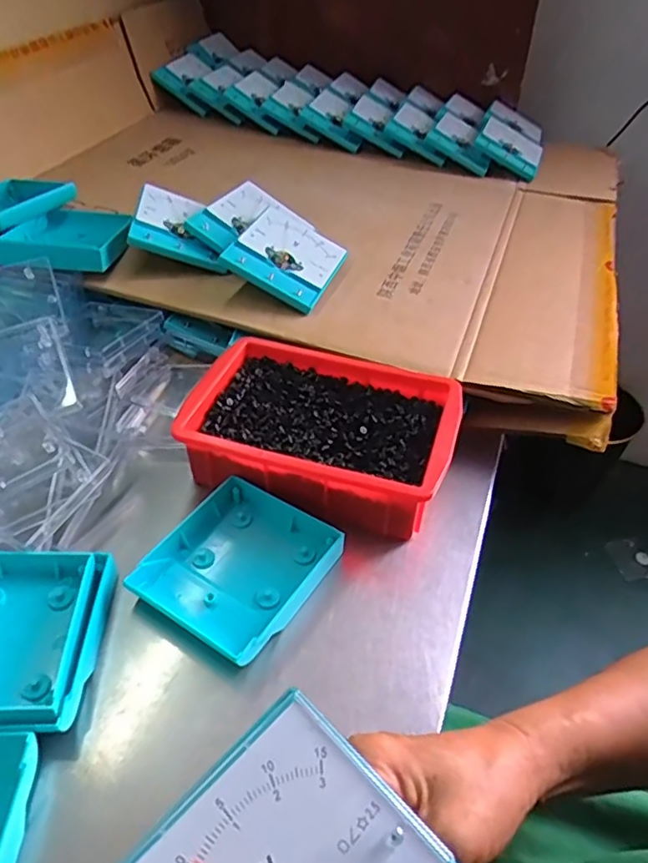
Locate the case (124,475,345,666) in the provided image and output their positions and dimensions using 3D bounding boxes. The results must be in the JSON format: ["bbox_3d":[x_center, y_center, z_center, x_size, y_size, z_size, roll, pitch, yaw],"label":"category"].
[{"bbox_3d":[-0.059,0.091,0.415,0.108,0.029,0.117,25,48,24],"label":"case"}]

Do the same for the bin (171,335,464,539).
[{"bbox_3d":[-0.001,-0.002,0.484,0.205,0.060,0.136,16,46,12],"label":"bin"}]

